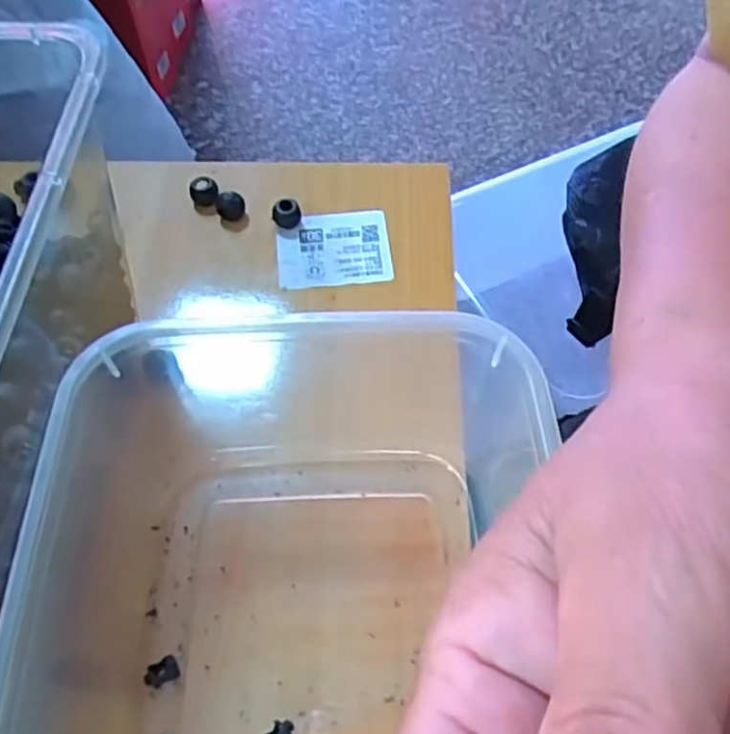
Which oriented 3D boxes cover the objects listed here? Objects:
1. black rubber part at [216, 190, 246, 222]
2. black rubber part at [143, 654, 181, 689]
[{"bbox_3d":[-0.073,-0.088,0.388,0.015,0.012,0.011,-9,60,-5],"label":"black rubber part"},{"bbox_3d":[-0.076,0.114,0.268,0.013,0.006,0.009,-27,63,-15],"label":"black rubber part"}]

